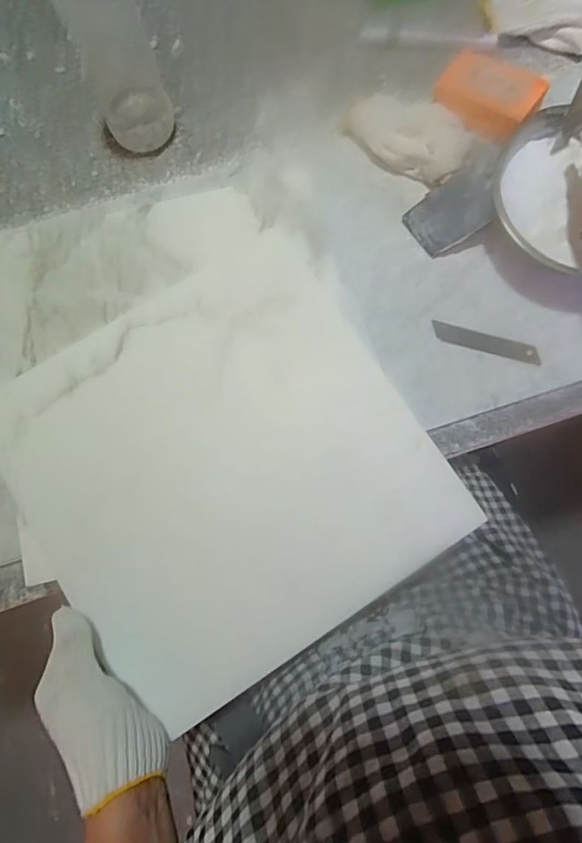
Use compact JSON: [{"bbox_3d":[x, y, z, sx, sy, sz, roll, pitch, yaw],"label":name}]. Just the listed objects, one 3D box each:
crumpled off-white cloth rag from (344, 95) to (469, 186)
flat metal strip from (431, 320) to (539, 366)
[{"bbox_3d":[0.112,-0.275,0.487,0.114,0.036,0.073,34,80,7],"label":"crumpled off-white cloth rag"},{"bbox_3d":[0.179,-0.072,0.463,0.098,0.004,0.018,16,80,5],"label":"flat metal strip"}]

